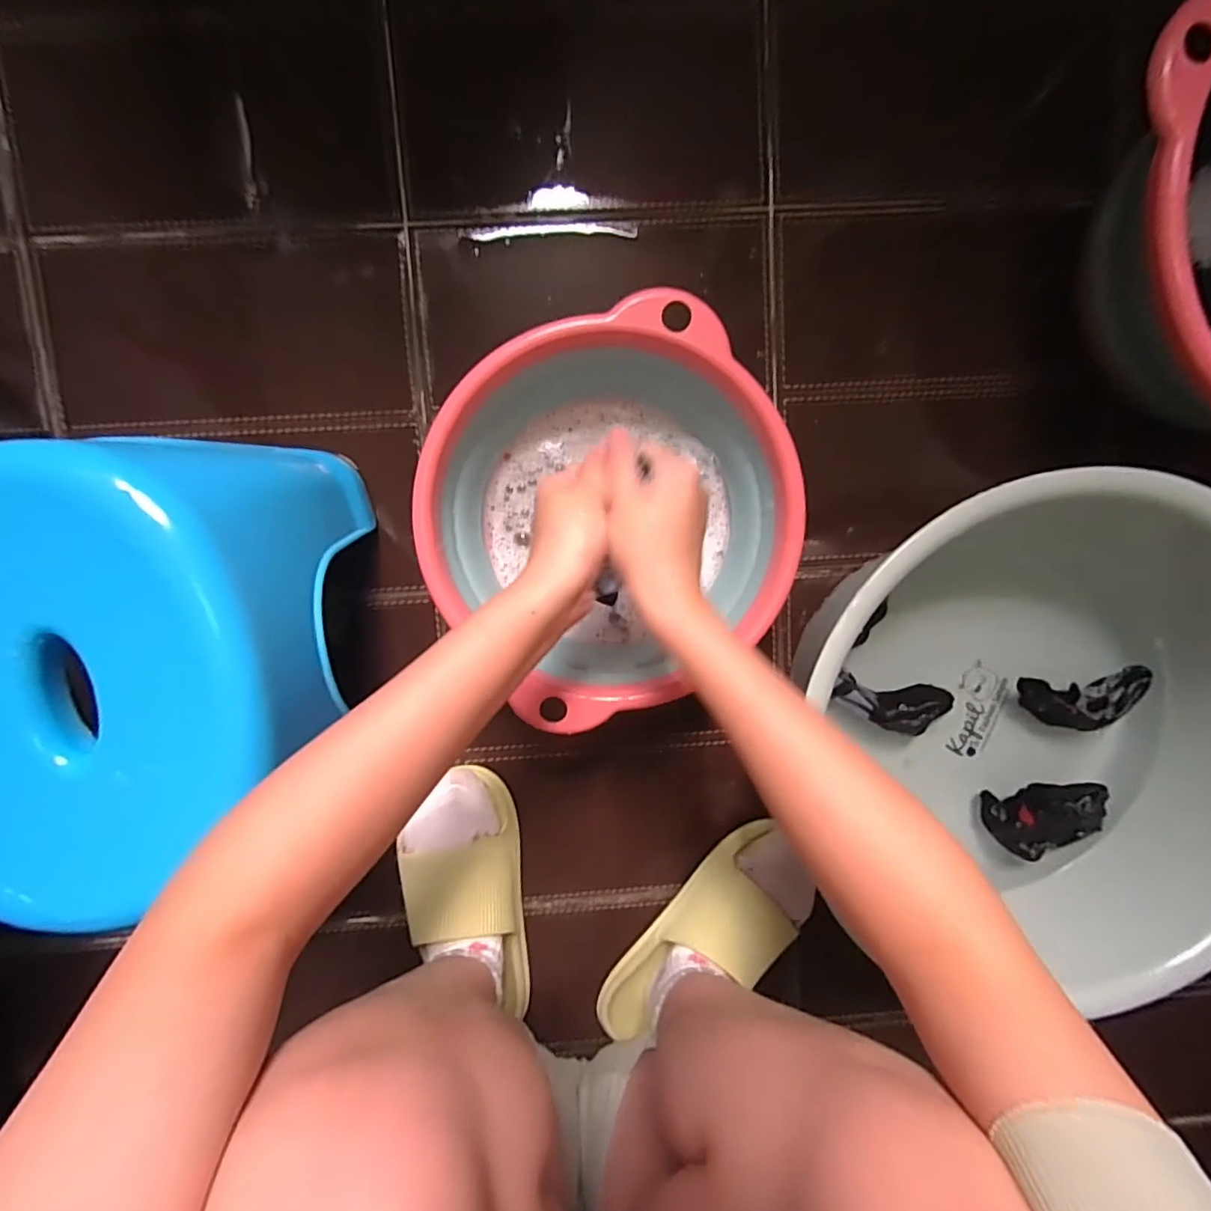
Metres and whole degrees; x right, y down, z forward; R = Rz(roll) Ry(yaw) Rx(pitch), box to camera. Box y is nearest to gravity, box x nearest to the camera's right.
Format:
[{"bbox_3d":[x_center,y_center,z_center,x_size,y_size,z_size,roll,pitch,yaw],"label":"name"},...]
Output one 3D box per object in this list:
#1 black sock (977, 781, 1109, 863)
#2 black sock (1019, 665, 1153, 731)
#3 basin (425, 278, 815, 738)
[{"bbox_3d":[0.390,0.188,0.507,0.100,0.031,0.057,-11,97,0],"label":"black sock"},{"bbox_3d":[0.409,0.080,0.494,0.100,0.036,0.047,-8,97,0],"label":"black sock"},{"bbox_3d":[0.000,-0.069,0.446,0.257,0.109,0.255,0,97,-1],"label":"basin"}]

